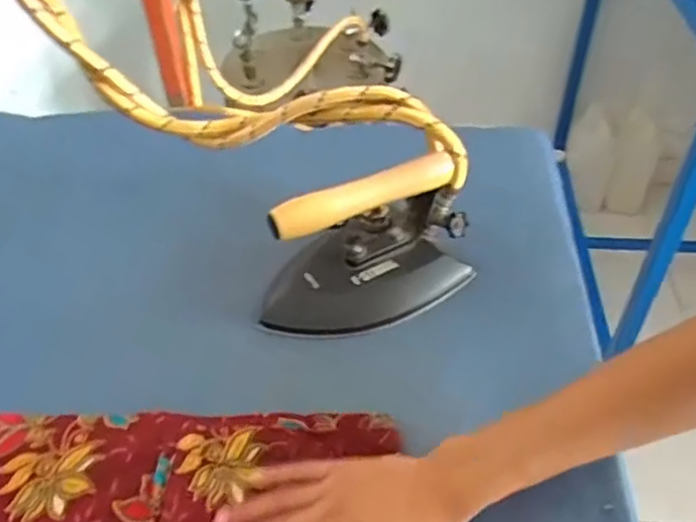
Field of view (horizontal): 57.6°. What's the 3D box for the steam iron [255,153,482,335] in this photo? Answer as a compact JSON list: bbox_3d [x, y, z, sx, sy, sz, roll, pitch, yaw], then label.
[{"bbox_3d":[0.015,-0.015,0.566,0.196,0.114,0.098,-21,46,-19],"label":"steam iron"}]

